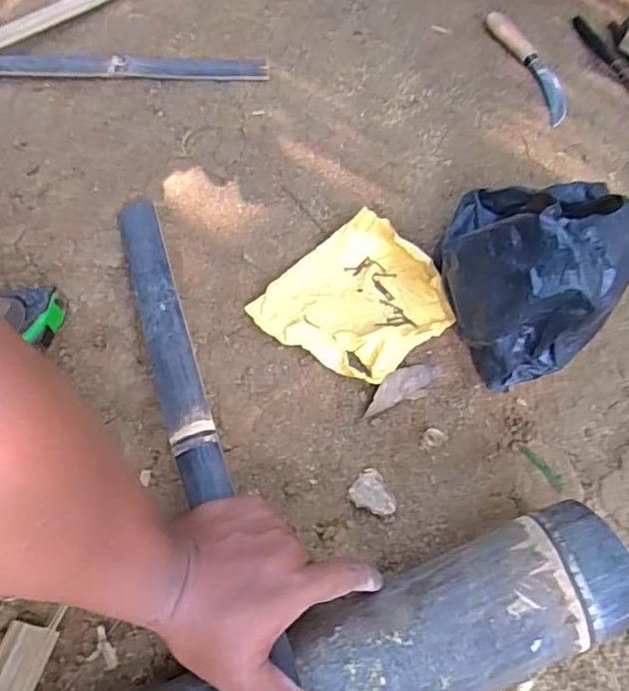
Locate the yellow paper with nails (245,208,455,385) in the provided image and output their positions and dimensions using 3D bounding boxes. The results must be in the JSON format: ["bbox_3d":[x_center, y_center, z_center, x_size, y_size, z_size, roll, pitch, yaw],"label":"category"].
[{"bbox_3d":[0.039,-0.042,0.551,0.165,0.033,0.148,-39,71,-20],"label":"yellow paper with nails"}]

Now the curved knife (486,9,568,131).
[{"bbox_3d":[0.276,-0.355,0.720,0.042,0.018,0.195,-15,65,-11],"label":"curved knife"}]

